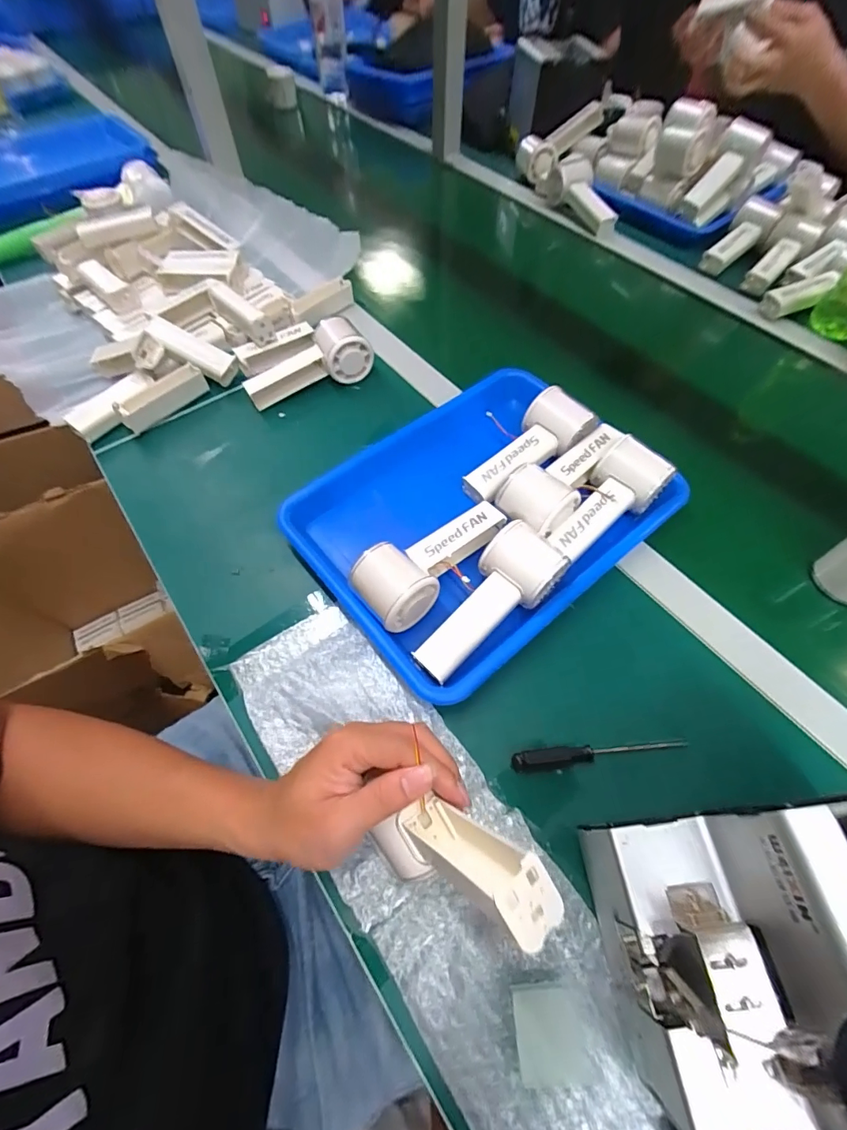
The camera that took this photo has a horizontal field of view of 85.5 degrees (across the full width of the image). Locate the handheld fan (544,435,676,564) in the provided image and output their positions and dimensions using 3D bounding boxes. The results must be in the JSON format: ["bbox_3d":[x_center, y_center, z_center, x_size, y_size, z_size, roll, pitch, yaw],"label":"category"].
[{"bbox_3d":[0.168,-0.061,0.432,0.130,0.044,0.060,-38,65,-19],"label":"handheld fan"}]

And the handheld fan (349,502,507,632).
[{"bbox_3d":[0.012,-0.008,0.411,0.154,0.056,0.061,-37,65,-19],"label":"handheld fan"}]

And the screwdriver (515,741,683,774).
[{"bbox_3d":[0.134,0.141,0.346,0.132,0.011,0.015,-6,59,-3],"label":"screwdriver"}]

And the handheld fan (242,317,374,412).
[{"bbox_3d":[-0.142,-0.246,0.556,0.153,0.055,0.058,-19,61,-10],"label":"handheld fan"}]

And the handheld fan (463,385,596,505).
[{"bbox_3d":[0.104,-0.118,0.465,0.138,0.049,0.062,-37,65,-19],"label":"handheld fan"}]

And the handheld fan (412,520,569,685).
[{"bbox_3d":[0.055,0.032,0.384,0.059,0.053,0.152,39,67,21],"label":"handheld fan"}]

